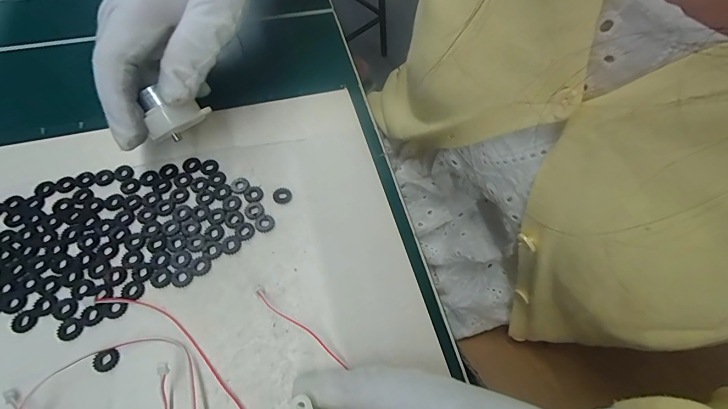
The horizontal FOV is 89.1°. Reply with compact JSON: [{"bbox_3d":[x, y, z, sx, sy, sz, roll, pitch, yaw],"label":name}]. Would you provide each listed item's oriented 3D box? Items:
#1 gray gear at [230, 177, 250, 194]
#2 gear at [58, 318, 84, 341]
[{"bbox_3d":[-0.074,-0.012,0.220,0.011,0.004,0.011,1,60,-3],"label":"gray gear"},{"bbox_3d":[-0.141,0.060,0.177,0.010,0.004,0.010,14,60,5],"label":"gear"}]

